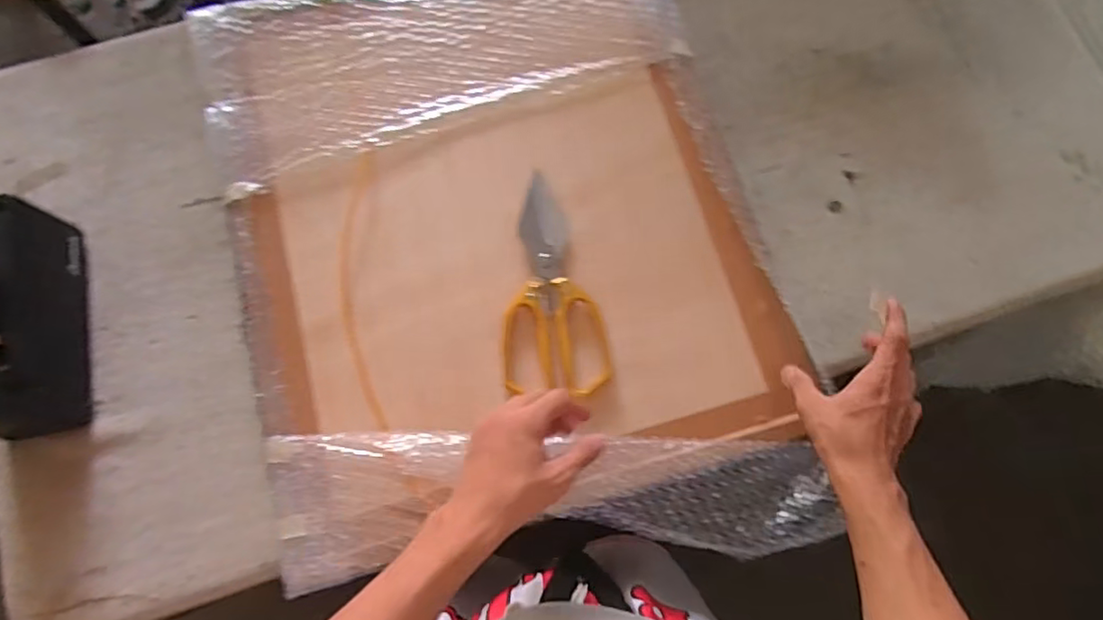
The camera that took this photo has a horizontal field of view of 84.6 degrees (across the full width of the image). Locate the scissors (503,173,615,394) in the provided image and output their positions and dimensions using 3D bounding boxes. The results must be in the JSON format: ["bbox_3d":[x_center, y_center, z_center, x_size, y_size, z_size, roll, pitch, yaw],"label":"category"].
[{"bbox_3d":[0.004,-0.027,0.586,0.097,0.016,0.212,-1,76,-1],"label":"scissors"}]

